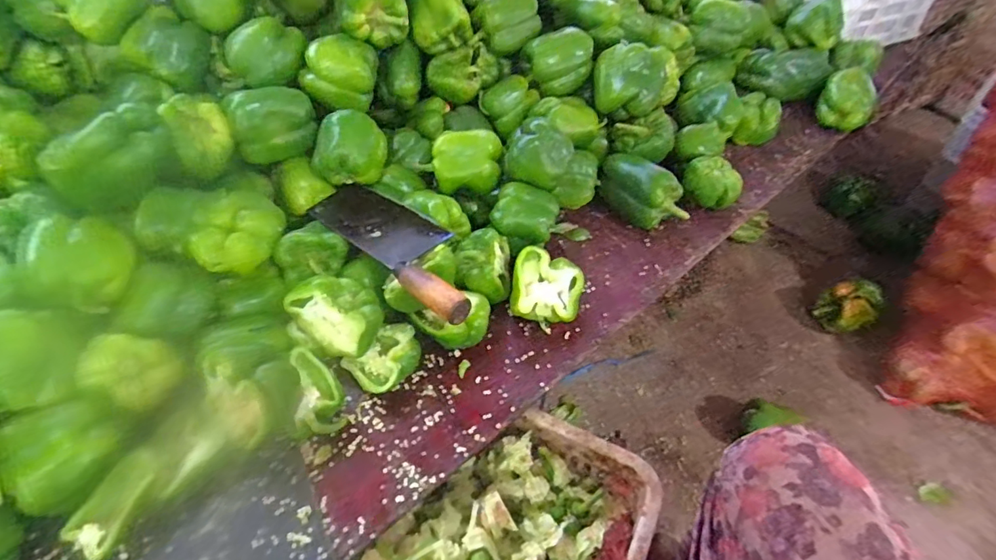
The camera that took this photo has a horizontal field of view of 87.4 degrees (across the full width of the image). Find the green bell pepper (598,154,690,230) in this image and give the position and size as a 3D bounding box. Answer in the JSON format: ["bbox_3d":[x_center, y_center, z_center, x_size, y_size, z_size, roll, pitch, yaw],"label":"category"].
[{"bbox_3d":[0.208,-0.131,0.769,0.071,0.079,0.143,-33,55,-24],"label":"green bell pepper"}]

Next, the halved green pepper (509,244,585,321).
[{"bbox_3d":[0.062,0.015,0.655,0.087,0.068,0.086,7,49,8],"label":"halved green pepper"}]

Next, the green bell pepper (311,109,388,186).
[{"bbox_3d":[-0.191,-0.173,0.679,0.073,0.072,0.073,10,49,10],"label":"green bell pepper"}]

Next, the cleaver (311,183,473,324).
[{"bbox_3d":[-0.112,-0.050,0.604,0.090,0.033,0.272,-36,57,-27],"label":"cleaver"}]

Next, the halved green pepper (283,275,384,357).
[{"bbox_3d":[-0.183,0.032,0.599,0.099,0.065,0.079,30,56,25],"label":"halved green pepper"}]

